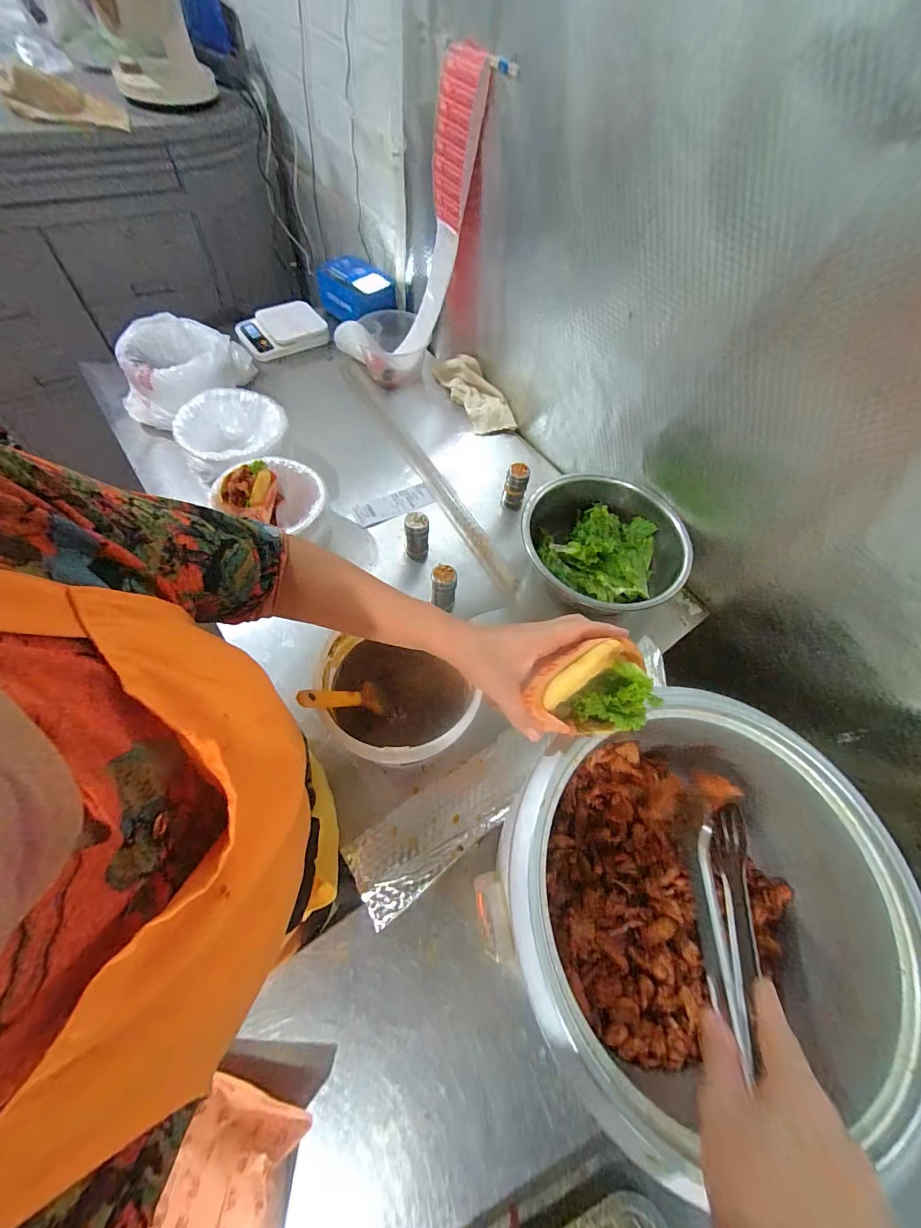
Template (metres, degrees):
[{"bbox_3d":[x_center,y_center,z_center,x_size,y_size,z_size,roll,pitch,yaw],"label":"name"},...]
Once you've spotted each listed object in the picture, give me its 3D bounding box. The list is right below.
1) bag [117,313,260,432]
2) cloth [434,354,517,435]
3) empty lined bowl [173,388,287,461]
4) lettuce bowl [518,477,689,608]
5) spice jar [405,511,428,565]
[{"bbox_3d":[-0.547,-0.488,0.849,0.214,0.121,0.241,-7,63,-11],"label":"bag"},{"bbox_3d":[0.029,-0.500,0.944,0.091,0.059,0.236,-21,66,-17],"label":"cloth"},{"bbox_3d":[-0.403,-0.321,0.770,0.174,0.074,0.177,-13,64,-14],"label":"empty lined bowl"},{"bbox_3d":[0.239,-0.116,0.740,0.260,0.123,0.247,3,62,-5],"label":"lettuce bowl"},{"bbox_3d":[-0.074,-0.124,0.733,0.038,0.099,0.039,3,62,-5],"label":"spice jar"}]

